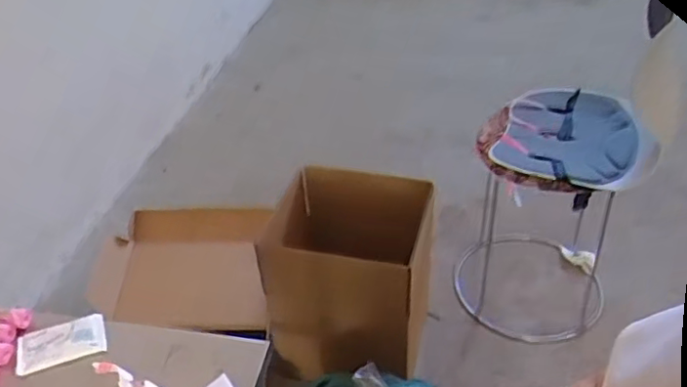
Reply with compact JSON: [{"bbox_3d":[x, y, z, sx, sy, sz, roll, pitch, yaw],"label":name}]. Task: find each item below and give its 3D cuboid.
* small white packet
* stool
[{"bbox_3d":[-0.406,0.211,0.901,0.122,0.006,0.078,-12,38,-11],"label":"small white packet"},{"bbox_3d":[0.465,0.055,1.462,0.370,0.522,0.366,6,38,12],"label":"stool"}]

